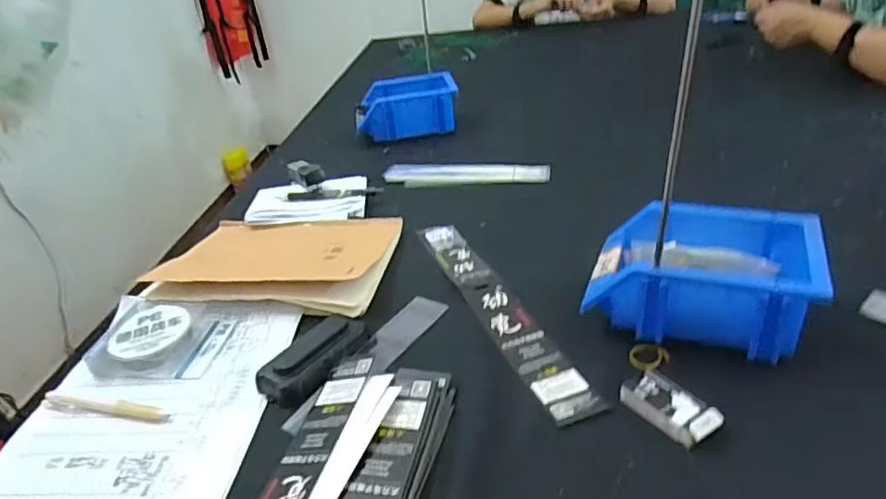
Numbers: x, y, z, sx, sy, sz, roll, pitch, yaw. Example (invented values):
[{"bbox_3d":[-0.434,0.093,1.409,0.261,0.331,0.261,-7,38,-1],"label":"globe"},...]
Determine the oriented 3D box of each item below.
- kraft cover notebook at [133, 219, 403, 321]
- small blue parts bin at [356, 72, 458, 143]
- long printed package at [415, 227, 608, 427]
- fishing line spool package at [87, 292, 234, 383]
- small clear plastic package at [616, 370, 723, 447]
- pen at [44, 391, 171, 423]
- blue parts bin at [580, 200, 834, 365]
[{"bbox_3d":[-0.189,0.009,0.667,0.252,0.026,0.181,-1,31,10],"label":"kraft cover notebook"},{"bbox_3d":[-0.065,-0.252,1.019,0.169,0.073,0.129,-8,31,-2],"label":"small blue parts bin"},{"bbox_3d":[0.050,0.053,0.584,0.043,0.007,0.332,-16,32,-15],"label":"long printed package"},{"bbox_3d":[-0.280,0.084,0.566,0.132,0.026,0.104,0,31,11],"label":"fishing line spool package"},{"bbox_3d":[0.170,0.119,0.438,0.035,0.018,0.067,-23,34,-25],"label":"small clear plastic package"},{"bbox_3d":[-0.289,0.134,0.498,0.120,0.009,0.016,1,32,12],"label":"pen"},{"bbox_3d":[0.230,0.020,0.522,0.175,0.078,0.131,8,34,23],"label":"blue parts bin"}]

